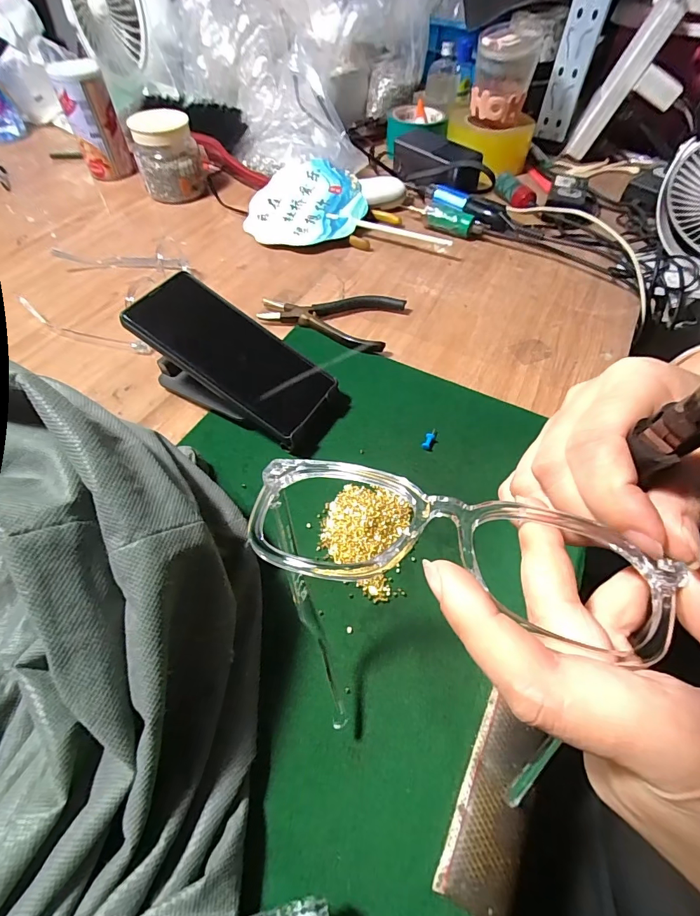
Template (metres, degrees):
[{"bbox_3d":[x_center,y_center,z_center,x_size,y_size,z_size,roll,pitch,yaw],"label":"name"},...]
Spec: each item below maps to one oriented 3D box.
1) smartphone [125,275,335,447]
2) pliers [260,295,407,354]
[{"bbox_3d":[-0.093,-0.083,0.343,0.161,0.015,0.075,37,60,-2],"label":"smartphone"},{"bbox_3d":[-0.020,-0.150,0.437,0.135,0.014,0.079,18,56,12],"label":"pliers"}]

